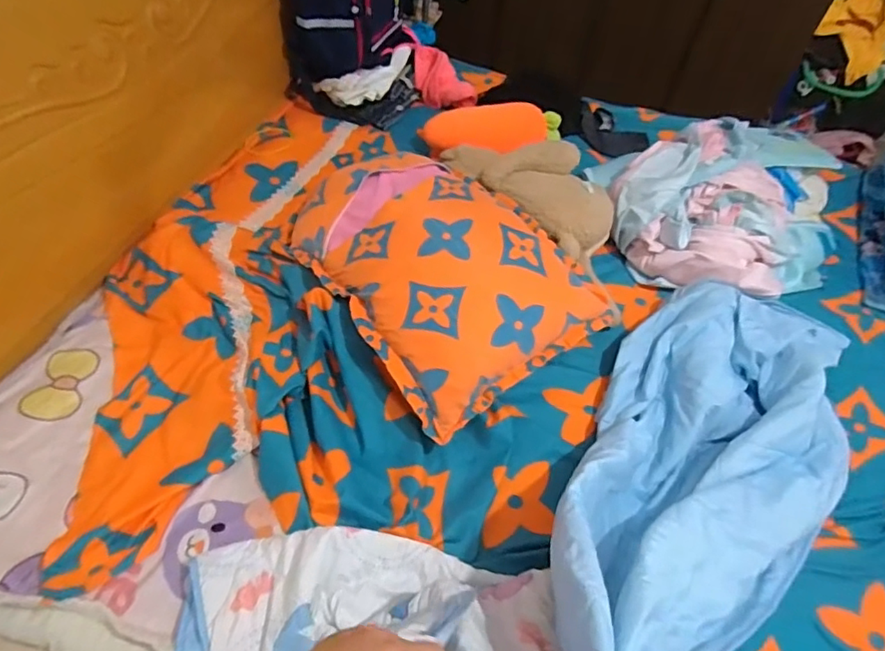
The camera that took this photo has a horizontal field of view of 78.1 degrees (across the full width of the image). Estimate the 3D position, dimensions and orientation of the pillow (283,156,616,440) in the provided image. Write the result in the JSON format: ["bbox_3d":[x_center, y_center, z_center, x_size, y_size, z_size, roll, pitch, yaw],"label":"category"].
[{"bbox_3d":[-0.015,-0.157,1.069,0.447,0.158,0.614,-30,61,-24],"label":"pillow"}]

